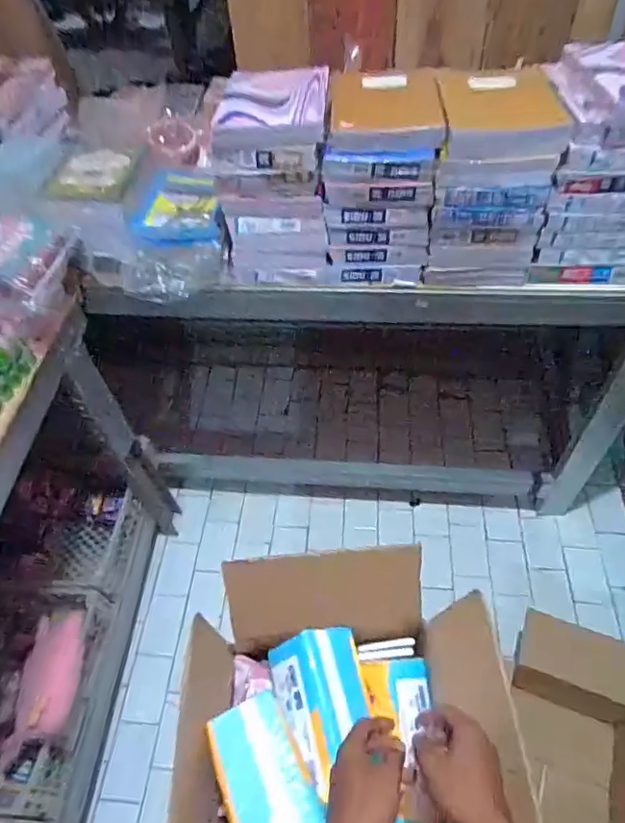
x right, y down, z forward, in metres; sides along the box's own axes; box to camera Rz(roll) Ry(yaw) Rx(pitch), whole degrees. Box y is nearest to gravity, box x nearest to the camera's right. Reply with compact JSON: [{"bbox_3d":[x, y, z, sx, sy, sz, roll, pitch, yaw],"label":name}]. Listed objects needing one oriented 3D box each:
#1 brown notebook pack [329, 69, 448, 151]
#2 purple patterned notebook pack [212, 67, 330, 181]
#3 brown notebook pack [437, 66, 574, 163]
[{"bbox_3d":[0.112,-0.464,0.828,0.161,0.034,0.199,2,53,5],"label":"brown notebook pack"},{"bbox_3d":[-0.056,-0.458,0.853,0.166,0.084,0.203,3,53,6],"label":"purple patterned notebook pack"},{"bbox_3d":[0.271,-0.450,0.804,0.161,0.053,0.208,0,53,4],"label":"brown notebook pack"}]

